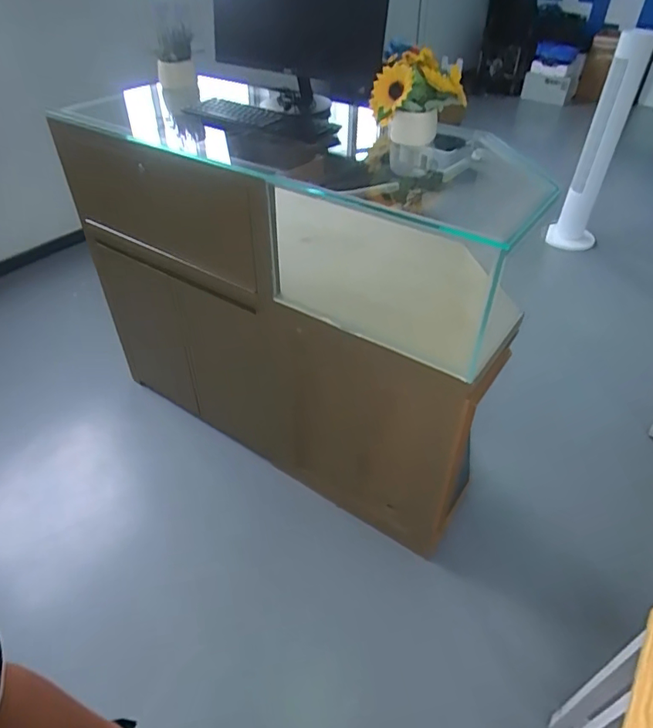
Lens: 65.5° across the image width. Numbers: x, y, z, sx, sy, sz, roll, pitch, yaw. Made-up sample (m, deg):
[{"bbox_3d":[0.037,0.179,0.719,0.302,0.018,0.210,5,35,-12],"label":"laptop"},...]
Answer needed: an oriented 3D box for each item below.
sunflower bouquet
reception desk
[{"bbox_3d":[0.196,-0.582,1.128,0.167,0.185,0.158,0,42,0],"label":"sunflower bouquet"},{"bbox_3d":[-0.099,-0.214,1.620,1.376,0.952,0.577,24,47,26],"label":"reception desk"}]

